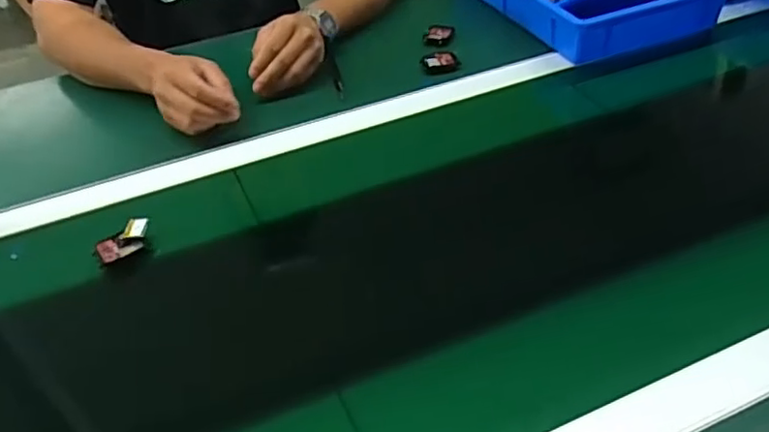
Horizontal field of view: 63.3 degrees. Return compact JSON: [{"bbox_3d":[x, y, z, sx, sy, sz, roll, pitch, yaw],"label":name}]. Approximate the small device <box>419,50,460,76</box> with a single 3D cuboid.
[{"bbox_3d":[0.072,-0.197,0.801,0.050,0.017,0.028,-7,41,-2],"label":"small device"}]

